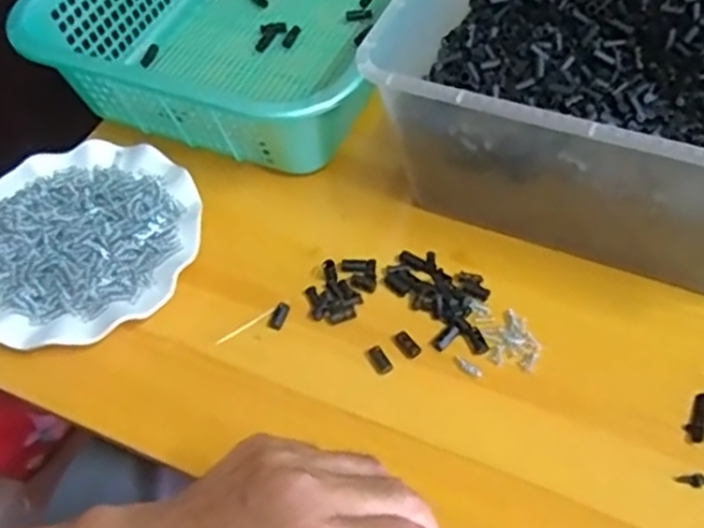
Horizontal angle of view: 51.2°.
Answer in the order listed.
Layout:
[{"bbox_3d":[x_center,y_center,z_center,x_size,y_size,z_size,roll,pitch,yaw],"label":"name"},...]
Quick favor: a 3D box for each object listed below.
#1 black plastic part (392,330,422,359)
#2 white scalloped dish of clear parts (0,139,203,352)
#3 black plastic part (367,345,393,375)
[{"bbox_3d":[0.037,0.054,0.491,0.012,0.004,0.020,-33,58,-17],"label":"black plastic part"},{"bbox_3d":[-0.206,-0.019,0.550,0.178,0.031,0.178,-3,54,4],"label":"white scalloped dish of clear parts"},{"bbox_3d":[0.018,0.063,0.486,0.011,0.004,0.019,-25,56,-12],"label":"black plastic part"}]

